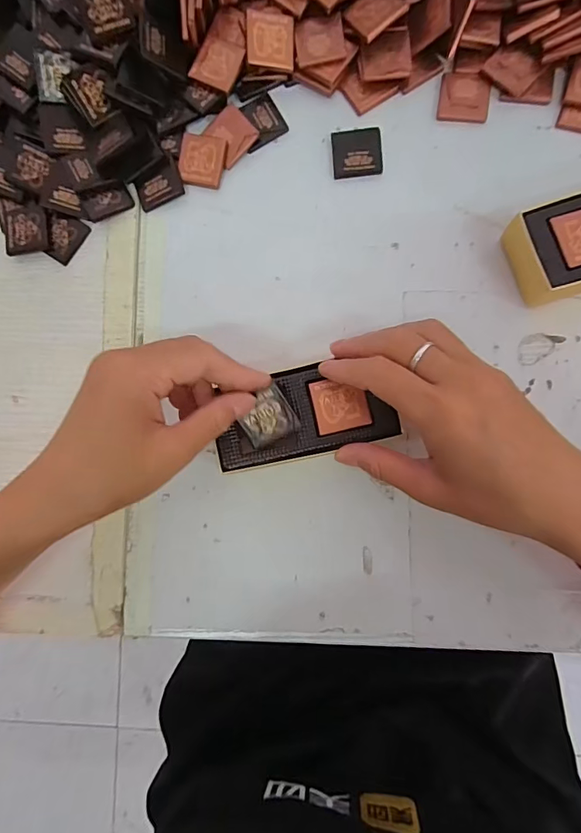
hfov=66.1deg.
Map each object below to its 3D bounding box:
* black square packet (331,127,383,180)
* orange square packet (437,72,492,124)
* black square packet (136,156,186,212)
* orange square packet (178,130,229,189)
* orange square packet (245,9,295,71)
[{"bbox_3d":[0.047,-0.189,0.318,0.035,0.006,0.037,-3,81,8],"label":"black square packet"},{"bbox_3d":[0.123,-0.226,0.314,0.035,0.004,0.037,8,85,6],"label":"orange square packet"},{"bbox_3d":[-0.096,-0.168,0.323,0.034,0.004,0.028,-27,82,2],"label":"black square packet"},{"bbox_3d":[-0.064,-0.185,0.322,0.033,0.005,0.035,10,85,7],"label":"orange square packet"},{"bbox_3d":[-0.014,-0.262,0.312,0.033,0.005,0.035,-2,98,-14],"label":"orange square packet"}]

